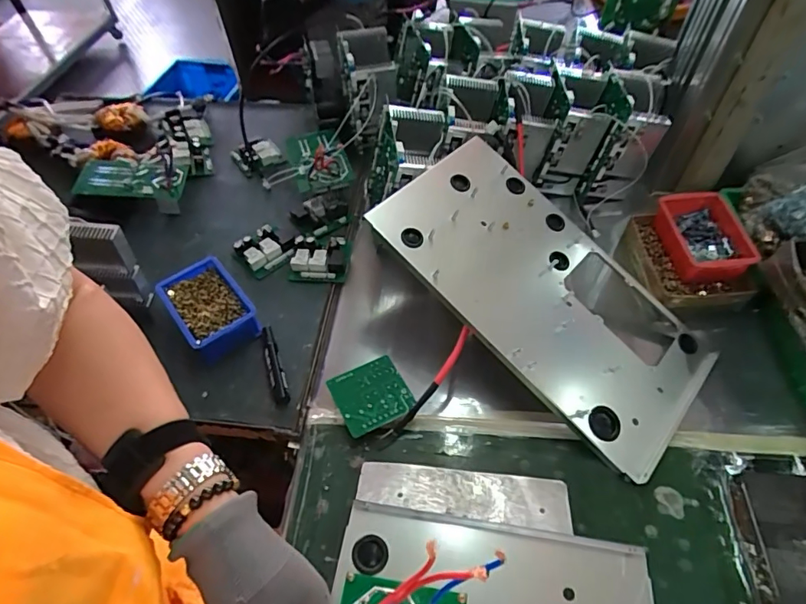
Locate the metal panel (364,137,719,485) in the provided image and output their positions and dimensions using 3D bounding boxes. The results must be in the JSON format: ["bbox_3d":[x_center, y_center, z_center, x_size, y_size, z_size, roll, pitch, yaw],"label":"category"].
[{"bbox_3d":[0.194,-0.012,0.654,0.252,0.026,0.470,-37,81,-25],"label":"metal panel"}]

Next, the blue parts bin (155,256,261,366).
[{"bbox_3d":[-0.291,0.011,0.723,0.100,0.057,0.158,-33,58,-22],"label":"blue parts bin"}]

